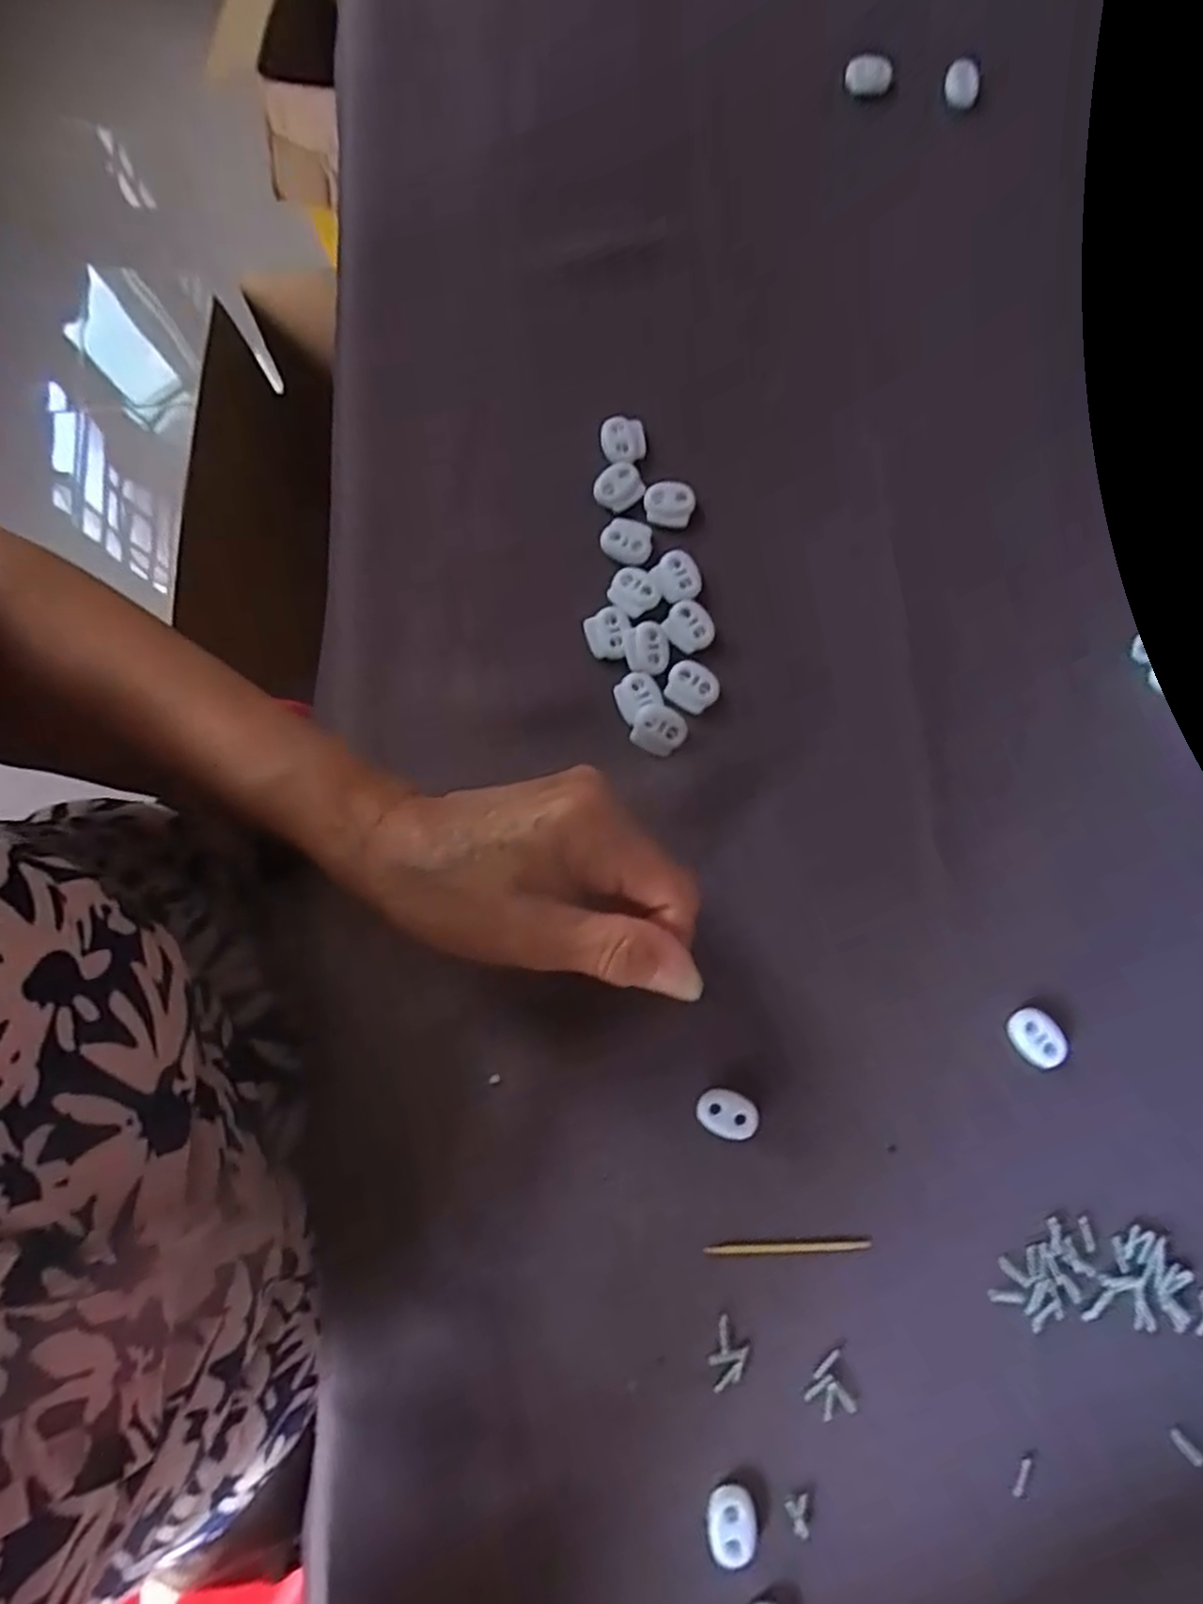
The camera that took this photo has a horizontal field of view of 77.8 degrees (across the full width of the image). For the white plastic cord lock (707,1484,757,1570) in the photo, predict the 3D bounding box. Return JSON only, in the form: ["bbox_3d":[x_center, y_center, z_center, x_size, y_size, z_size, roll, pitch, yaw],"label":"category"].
[{"bbox_3d":[0.045,0.250,0.258,0.016,0.008,0.021,-3,79,0],"label":"white plastic cord lock"}]

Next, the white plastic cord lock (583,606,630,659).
[{"bbox_3d":[0.003,-0.072,0.318,0.019,0.004,0.022,-11,79,-2],"label":"white plastic cord lock"}]

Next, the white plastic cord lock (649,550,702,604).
[{"bbox_3d":[0.033,-0.098,0.321,0.020,0.004,0.022,-28,80,-5],"label":"white plastic cord lock"}]

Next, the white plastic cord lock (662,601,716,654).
[{"bbox_3d":[0.037,-0.075,0.318,0.021,0.004,0.022,-28,80,-5],"label":"white plastic cord lock"}]

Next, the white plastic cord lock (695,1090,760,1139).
[{"bbox_3d":[0.048,0.118,0.282,0.023,0.004,0.015,14,80,3],"label":"white plastic cord lock"}]

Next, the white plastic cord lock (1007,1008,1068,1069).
[{"bbox_3d":[0.169,0.091,0.287,0.017,0.004,0.023,-34,81,-6],"label":"white plastic cord lock"}]

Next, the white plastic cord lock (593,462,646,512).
[{"bbox_3d":[0.008,-0.141,0.330,0.019,0.004,0.023,41,82,7],"label":"white plastic cord lock"}]

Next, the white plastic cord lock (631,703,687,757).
[{"bbox_3d":[0.024,-0.030,0.308,0.021,0.006,0.019,26,80,5],"label":"white plastic cord lock"}]

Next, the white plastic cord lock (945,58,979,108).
[{"bbox_3d":[0.180,-0.357,0.371,0.019,0.017,0.008,-6,79,-1],"label":"white plastic cord lock"}]

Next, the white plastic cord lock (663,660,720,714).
[{"bbox_3d":[0.039,-0.049,0.315,0.022,0.005,0.019,34,81,6],"label":"white plastic cord lock"}]

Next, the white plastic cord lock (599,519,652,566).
[{"bbox_3d":[0.011,-0.115,0.324,0.022,0.004,0.020,18,80,4],"label":"white plastic cord lock"}]

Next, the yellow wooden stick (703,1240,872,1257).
[{"bbox_3d":[0.069,0.166,0.275,0.061,0.004,0.004,-1,79,0],"label":"yellow wooden stick"}]

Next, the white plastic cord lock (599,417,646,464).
[{"bbox_3d":[0.010,-0.162,0.336,0.020,0.008,0.021,-5,79,-1],"label":"white plastic cord lock"}]

